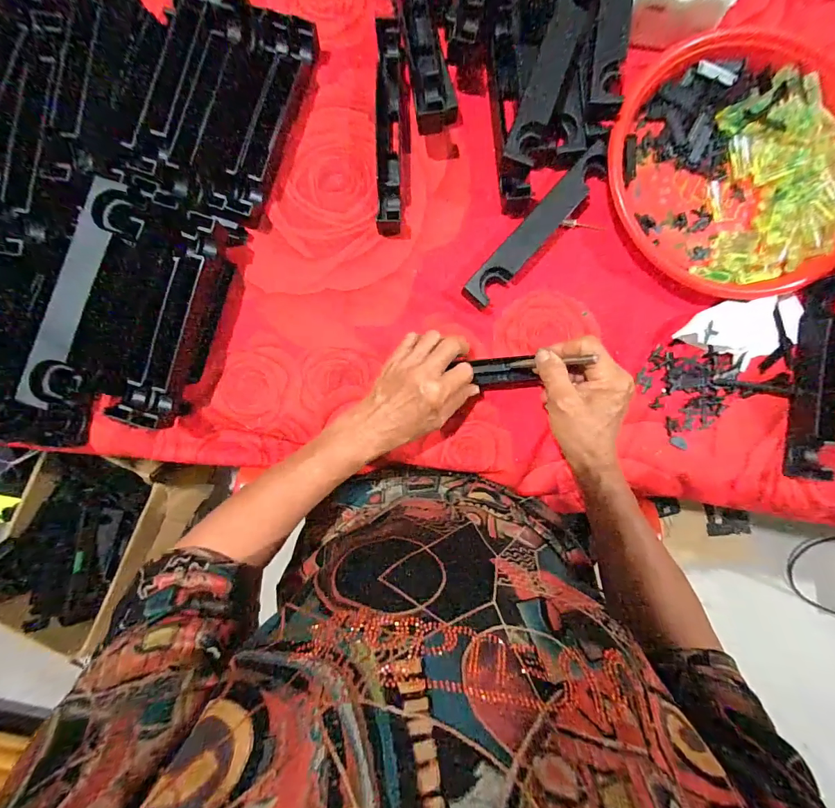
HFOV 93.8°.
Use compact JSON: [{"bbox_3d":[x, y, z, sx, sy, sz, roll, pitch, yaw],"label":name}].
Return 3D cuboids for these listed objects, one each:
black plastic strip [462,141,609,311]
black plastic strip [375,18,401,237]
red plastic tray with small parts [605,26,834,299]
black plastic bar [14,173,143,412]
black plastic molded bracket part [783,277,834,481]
[{"bbox_3d":[0.120,-0.174,0.386,0.029,0.021,0.191,42,91,0],"label":"black plastic strip"},{"bbox_3d":[-0.029,-0.270,0.386,0.023,0.023,0.194,0,90,1],"label":"black plastic strip"},{"bbox_3d":[0.320,-0.236,0.380,0.246,0.027,0.244,-41,90,1],"label":"red plastic tray with small parts"},{"bbox_3d":[-0.276,-0.091,0.322,0.028,0.026,0.188,19,89,1],"label":"black plastic bar"},{"bbox_3d":[0.388,-0.024,0.378,0.031,0.025,0.191,6,90,1],"label":"black plastic molded bracket part"}]

